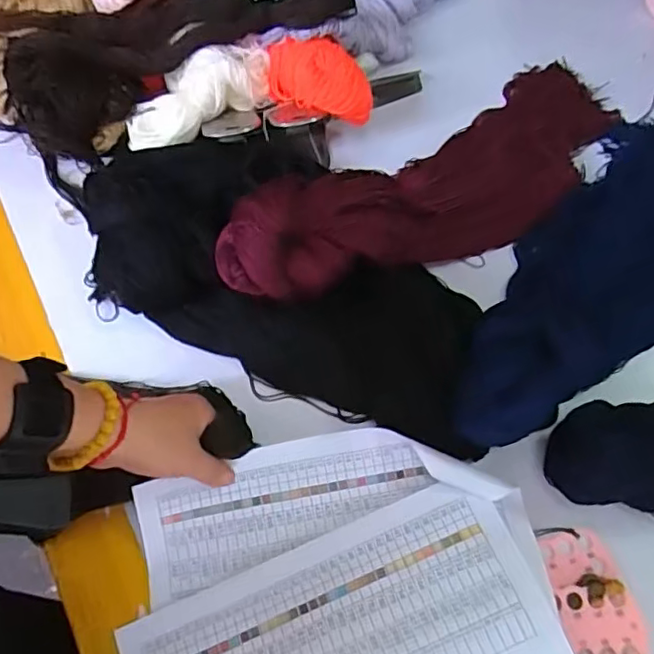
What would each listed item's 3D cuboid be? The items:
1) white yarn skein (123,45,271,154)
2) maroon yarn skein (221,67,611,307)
[{"bbox_3d":[-0.125,-0.221,0.565,0.144,0.044,0.060,-35,73,-12],"label":"white yarn skein"},{"bbox_3d":[0.109,-0.128,0.533,0.409,0.088,0.137,-35,73,-12],"label":"maroon yarn skein"}]

